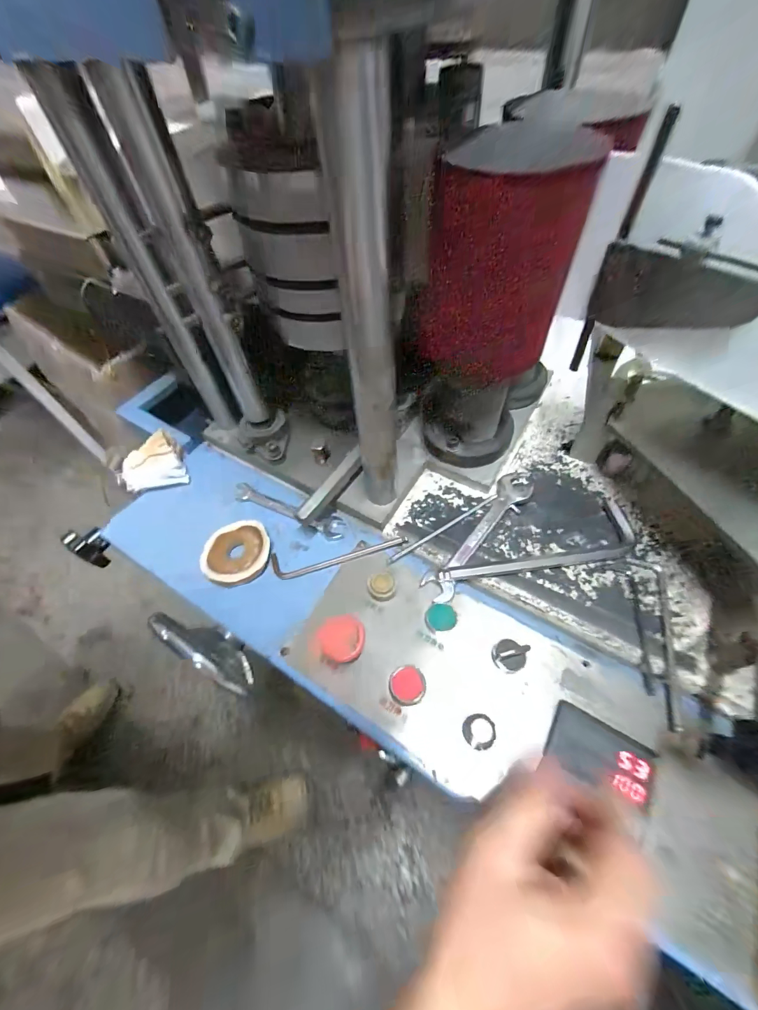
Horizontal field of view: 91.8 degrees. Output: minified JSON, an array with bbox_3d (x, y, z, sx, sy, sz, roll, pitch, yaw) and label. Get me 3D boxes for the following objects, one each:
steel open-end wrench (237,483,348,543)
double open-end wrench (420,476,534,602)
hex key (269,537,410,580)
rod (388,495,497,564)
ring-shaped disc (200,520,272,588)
[{"bbox_3d":[-0.108,0.005,0.423,0.149,0.006,0.026,19,60,16],"label":"steel open-end wrench"},{"bbox_3d":[0.108,0.027,0.390,0.033,0.010,0.177,34,65,24],"label":"double open-end wrench"},{"bbox_3d":[-0.041,0.052,0.389,0.142,0.004,0.027,-12,56,-3],"label":"hex key"},{"bbox_3d":[0.071,0.025,0.397,0.140,0.004,0.006,-28,58,-14],"label":"rod"},{"bbox_3d":[-0.152,0.050,0.392,0.071,0.016,0.074,-2,56,3],"label":"ring-shaped disc"}]

